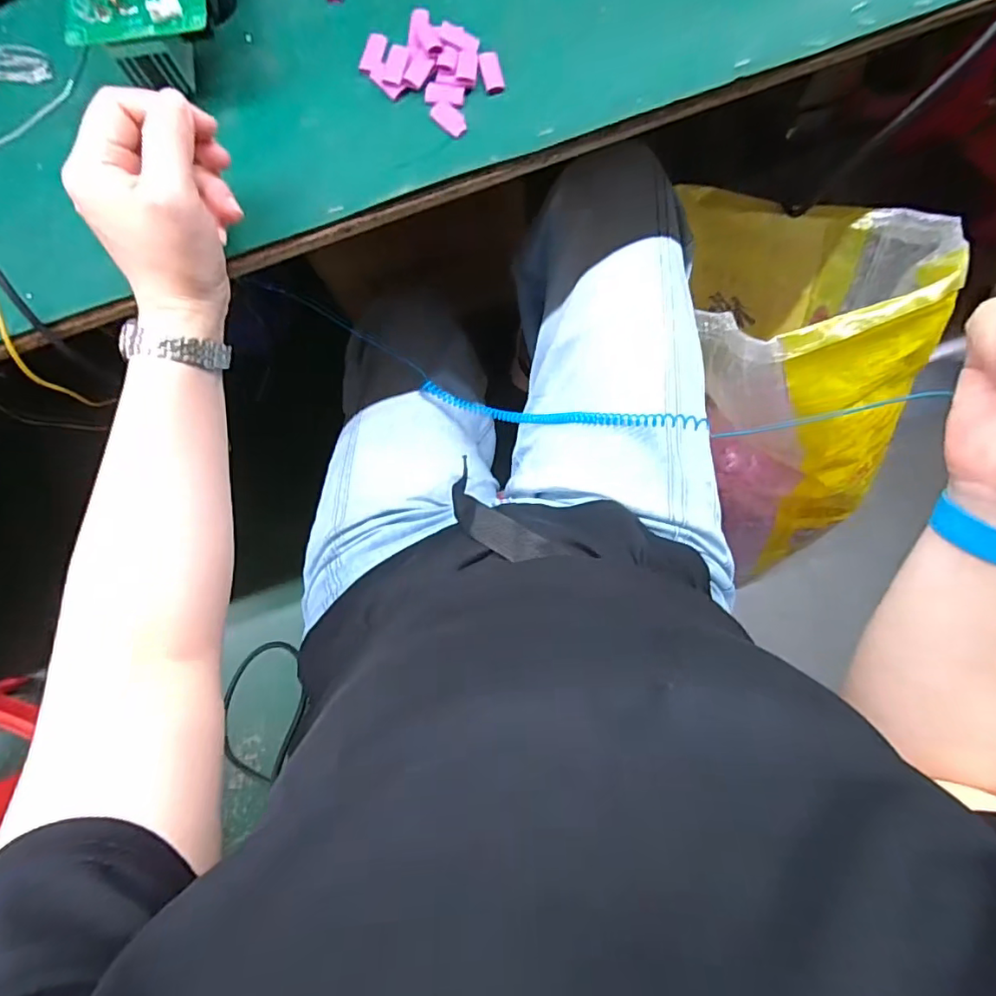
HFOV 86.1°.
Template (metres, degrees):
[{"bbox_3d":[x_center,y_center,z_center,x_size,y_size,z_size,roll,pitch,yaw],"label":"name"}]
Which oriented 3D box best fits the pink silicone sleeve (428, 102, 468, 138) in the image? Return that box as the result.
[{"bbox_3d":[-0.031,-0.243,0.340,0.027,0.004,0.014,43,86,6],"label":"pink silicone sleeve"}]

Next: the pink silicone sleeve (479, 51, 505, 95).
[{"bbox_3d":[-0.004,-0.274,0.342,0.013,0.004,0.028,-12,83,0],"label":"pink silicone sleeve"}]

